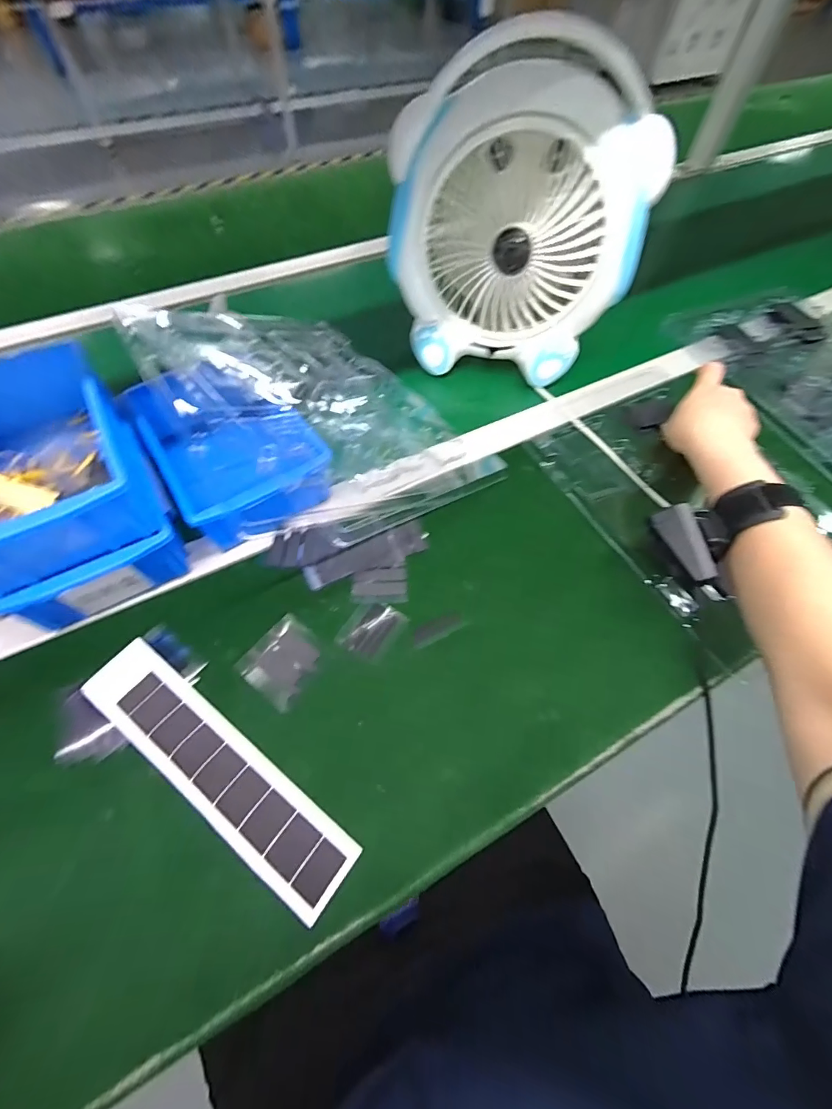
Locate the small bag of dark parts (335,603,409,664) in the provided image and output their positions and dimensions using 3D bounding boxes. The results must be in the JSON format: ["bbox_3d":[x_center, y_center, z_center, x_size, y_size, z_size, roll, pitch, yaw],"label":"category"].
[{"bbox_3d":[-0.039,0.065,0.375,0.044,0.004,0.051,26,62,13],"label":"small bag of dark parts"}]

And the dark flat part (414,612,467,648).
[{"bbox_3d":[0.020,0.066,0.378,0.048,0.006,0.018,-24,63,-15],"label":"dark flat part"}]

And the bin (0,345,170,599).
[{"bbox_3d":[-0.296,-0.060,0.334,0.135,0.068,0.165,-26,63,-17],"label":"bin"}]

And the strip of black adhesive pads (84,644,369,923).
[{"bbox_3d":[-0.152,0.153,0.316,0.247,0.004,0.051,33,63,17],"label":"strip of black adhesive pads"}]

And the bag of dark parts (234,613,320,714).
[{"bbox_3d":[-0.109,0.087,0.357,0.053,0.008,0.063,31,63,15],"label":"bag of dark parts"}]

